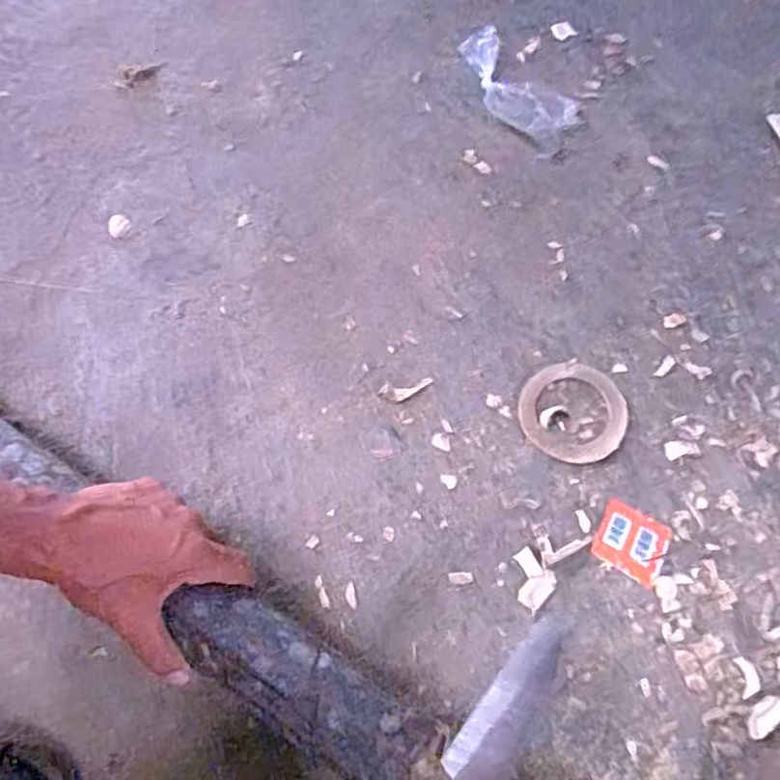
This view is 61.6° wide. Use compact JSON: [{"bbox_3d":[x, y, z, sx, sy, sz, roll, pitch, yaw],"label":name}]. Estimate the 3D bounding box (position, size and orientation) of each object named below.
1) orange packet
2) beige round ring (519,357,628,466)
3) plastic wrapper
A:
[{"bbox_3d":[0.200,0.126,0.545,0.057,0.004,0.052,29,69,10],"label":"orange packet"},{"bbox_3d":[0.164,0.019,0.585,0.091,0.004,0.093,1,67,-1],"label":"beige round ring"},{"bbox_3d":[0.139,-0.329,0.713,0.070,0.016,0.169,-33,72,-14],"label":"plastic wrapper"}]

